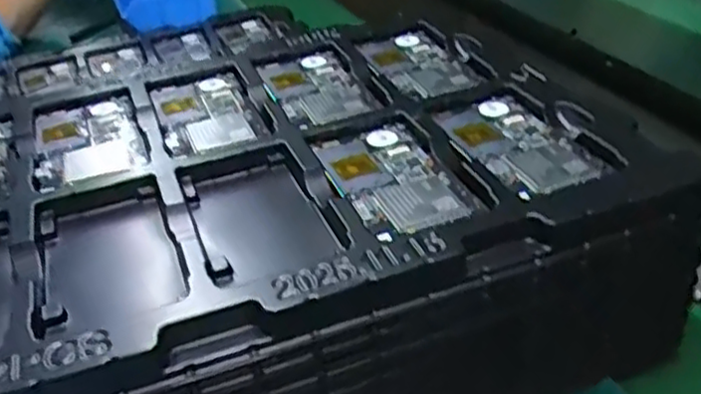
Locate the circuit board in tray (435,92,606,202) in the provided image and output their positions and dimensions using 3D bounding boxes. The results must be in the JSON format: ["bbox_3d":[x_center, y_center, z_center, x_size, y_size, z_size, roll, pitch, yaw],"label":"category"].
[{"bbox_3d":[0.101,-0.035,0.449,0.064,0.004,0.122,-12,35,-14],"label":"circuit board in tray"}]

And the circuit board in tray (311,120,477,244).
[{"bbox_3d":[0.024,-0.012,0.426,0.064,0.006,0.120,-12,35,-15],"label":"circuit board in tray"}]

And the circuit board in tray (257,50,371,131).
[{"bbox_3d":[-0.026,-0.082,0.537,0.064,0.005,0.129,-13,35,-15],"label":"circuit board in tray"}]

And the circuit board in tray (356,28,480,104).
[{"bbox_3d":[0.051,-0.105,0.559,0.063,0.004,0.131,-11,35,-13],"label":"circuit board in tray"}]

